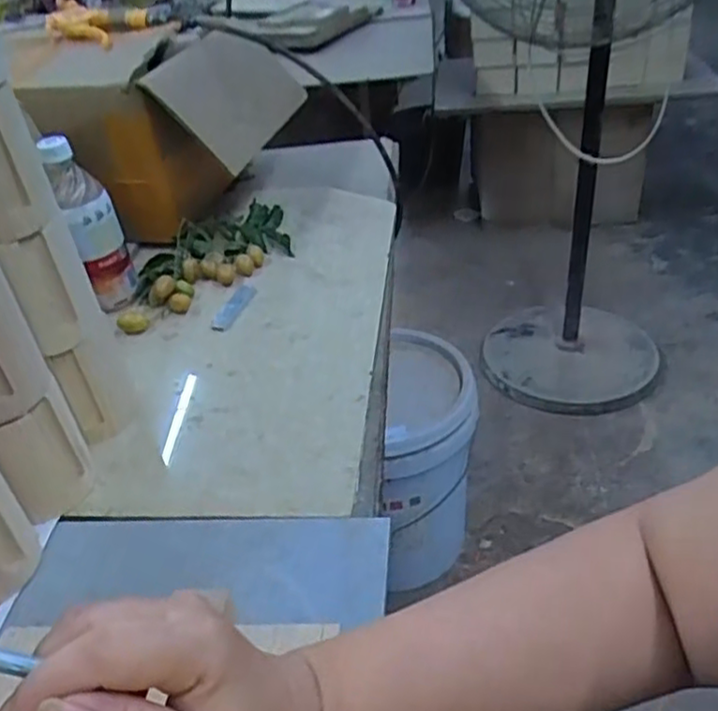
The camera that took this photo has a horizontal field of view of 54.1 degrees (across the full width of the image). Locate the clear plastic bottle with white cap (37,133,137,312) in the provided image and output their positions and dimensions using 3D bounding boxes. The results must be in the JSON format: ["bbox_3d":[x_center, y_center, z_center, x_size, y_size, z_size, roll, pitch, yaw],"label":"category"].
[{"bbox_3d":[-0.280,-0.131,0.725,0.046,0.175,0.050,15,40,27],"label":"clear plastic bottle with white cap"}]

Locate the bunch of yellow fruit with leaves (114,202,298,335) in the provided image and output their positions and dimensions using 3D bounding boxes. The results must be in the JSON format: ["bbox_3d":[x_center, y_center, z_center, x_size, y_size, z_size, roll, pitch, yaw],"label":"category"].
[{"bbox_3d":[-0.172,-0.115,0.802,0.256,0.040,0.102,-32,43,-32],"label":"bunch of yellow fruit with leaves"}]

